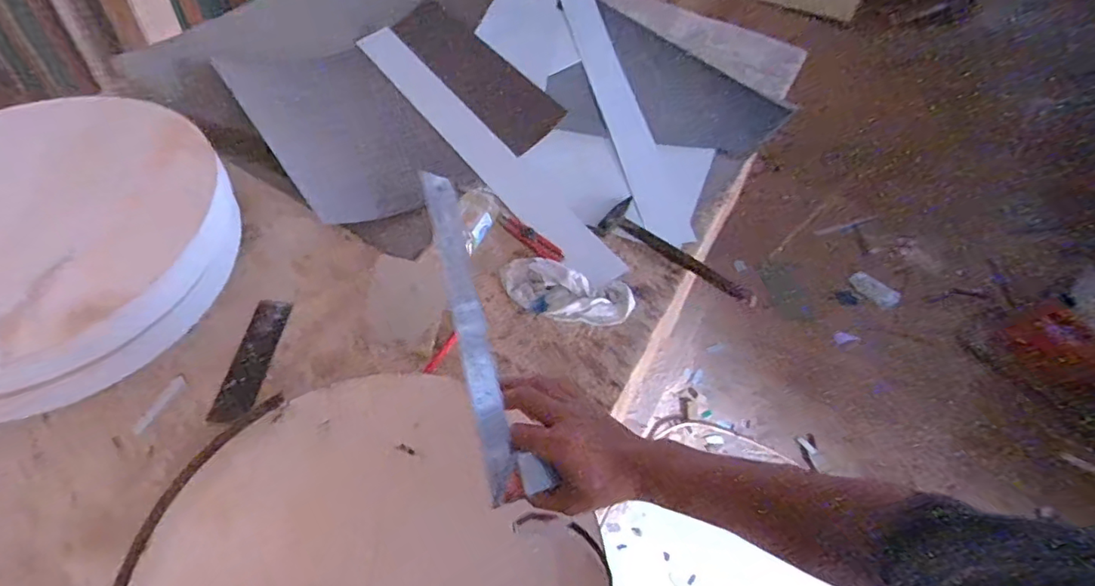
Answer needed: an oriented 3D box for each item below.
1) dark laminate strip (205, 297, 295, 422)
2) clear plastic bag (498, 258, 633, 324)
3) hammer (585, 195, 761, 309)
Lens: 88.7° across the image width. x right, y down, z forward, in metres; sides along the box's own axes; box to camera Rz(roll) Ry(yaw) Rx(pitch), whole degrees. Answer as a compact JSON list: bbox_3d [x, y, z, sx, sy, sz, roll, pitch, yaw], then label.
[{"bbox_3d":[-0.428,0.096,0.814,0.051,0.010,0.188,10,60,-5],"label":"dark laminate strip"},{"bbox_3d":[0.029,-0.002,0.882,0.212,0.031,0.092,12,55,5],"label":"clear plastic bag"},{"bbox_3d":[0.216,-0.066,0.935,0.292,0.030,0.082,34,60,19],"label":"hammer"}]

